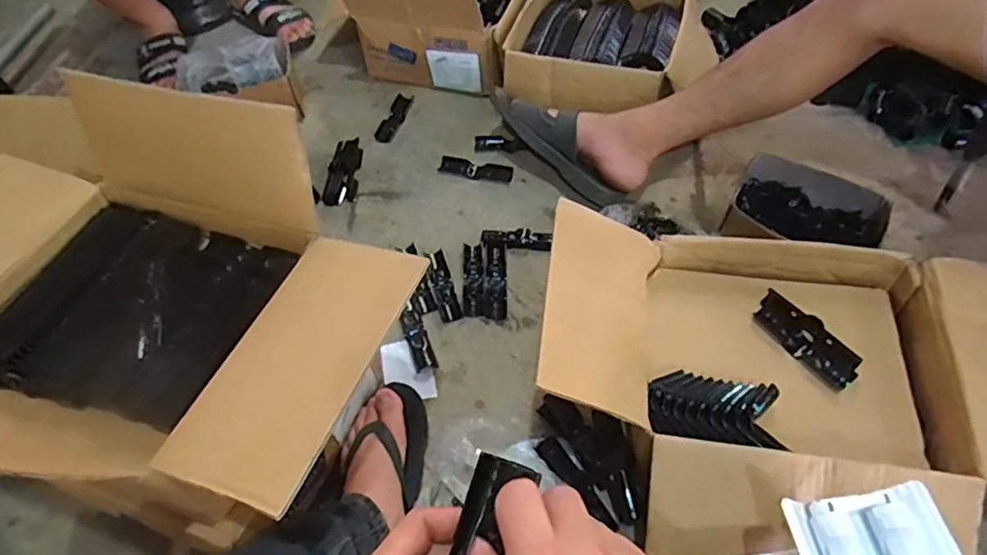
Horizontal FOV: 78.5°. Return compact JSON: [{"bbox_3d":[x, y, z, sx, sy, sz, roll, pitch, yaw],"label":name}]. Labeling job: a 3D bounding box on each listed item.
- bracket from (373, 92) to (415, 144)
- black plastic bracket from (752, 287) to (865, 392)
[{"bbox_3d":[-0.189,-0.302,1.144,0.038,0.016,0.135,11,56,12],"label":"bracket"},{"bbox_3d":[0.378,0.073,0.731,0.046,0.021,0.133,-34,59,-18],"label":"black plastic bracket"}]

